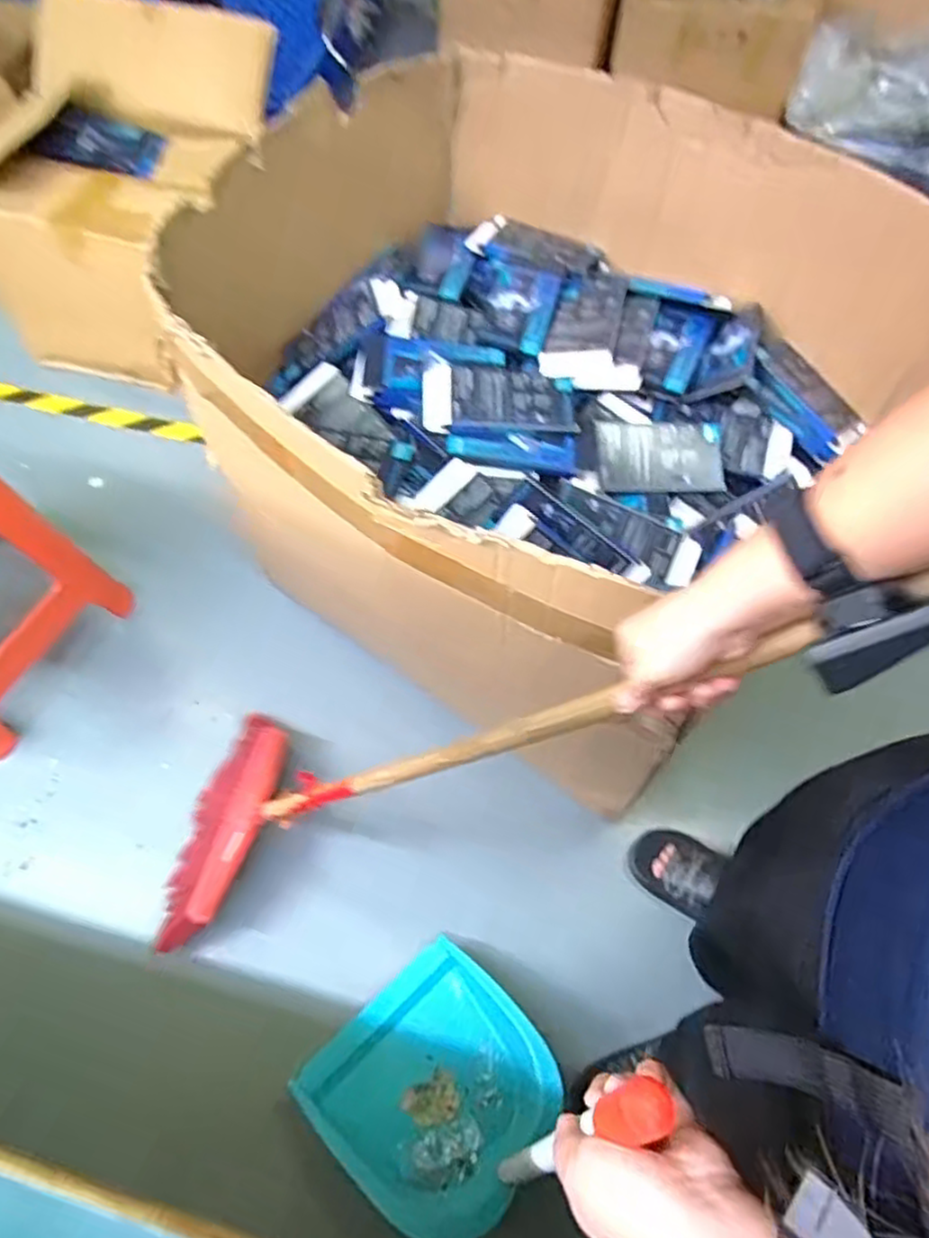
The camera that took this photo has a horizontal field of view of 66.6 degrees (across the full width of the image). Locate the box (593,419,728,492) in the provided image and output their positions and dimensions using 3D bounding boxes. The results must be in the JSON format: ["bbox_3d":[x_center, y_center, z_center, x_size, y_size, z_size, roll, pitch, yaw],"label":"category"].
[{"bbox_3d":[0.270,-0.228,0.973,0.179,0.029,0.109,-1,59,-3],"label":"box"}]

